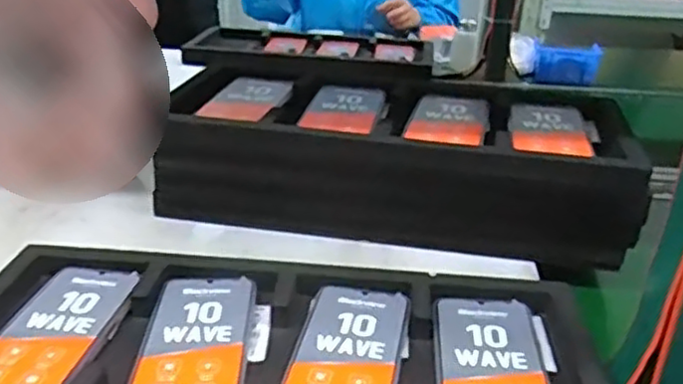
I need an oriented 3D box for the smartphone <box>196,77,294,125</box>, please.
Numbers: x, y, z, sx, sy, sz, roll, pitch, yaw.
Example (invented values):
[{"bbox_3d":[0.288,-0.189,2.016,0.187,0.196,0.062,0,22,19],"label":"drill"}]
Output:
[{"bbox_3d":[-0.106,-0.105,0.767,0.071,0.013,0.119,11,28,14],"label":"smartphone"}]

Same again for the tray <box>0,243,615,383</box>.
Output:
[{"bbox_3d":[-0.057,0.129,0.508,0.485,0.045,0.266,3,27,1],"label":"tray"}]

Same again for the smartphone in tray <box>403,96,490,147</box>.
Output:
[{"bbox_3d":[0.116,-0.077,0.723,0.079,0.005,0.134,9,28,12],"label":"smartphone in tray"}]

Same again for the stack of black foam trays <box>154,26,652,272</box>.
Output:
[{"bbox_3d":[0.053,-0.038,0.759,0.466,0.131,0.206,6,25,9],"label":"stack of black foam trays"}]

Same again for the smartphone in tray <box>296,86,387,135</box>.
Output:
[{"bbox_3d":[0.006,-0.093,0.751,0.079,0.009,0.131,8,26,12],"label":"smartphone in tray"}]

